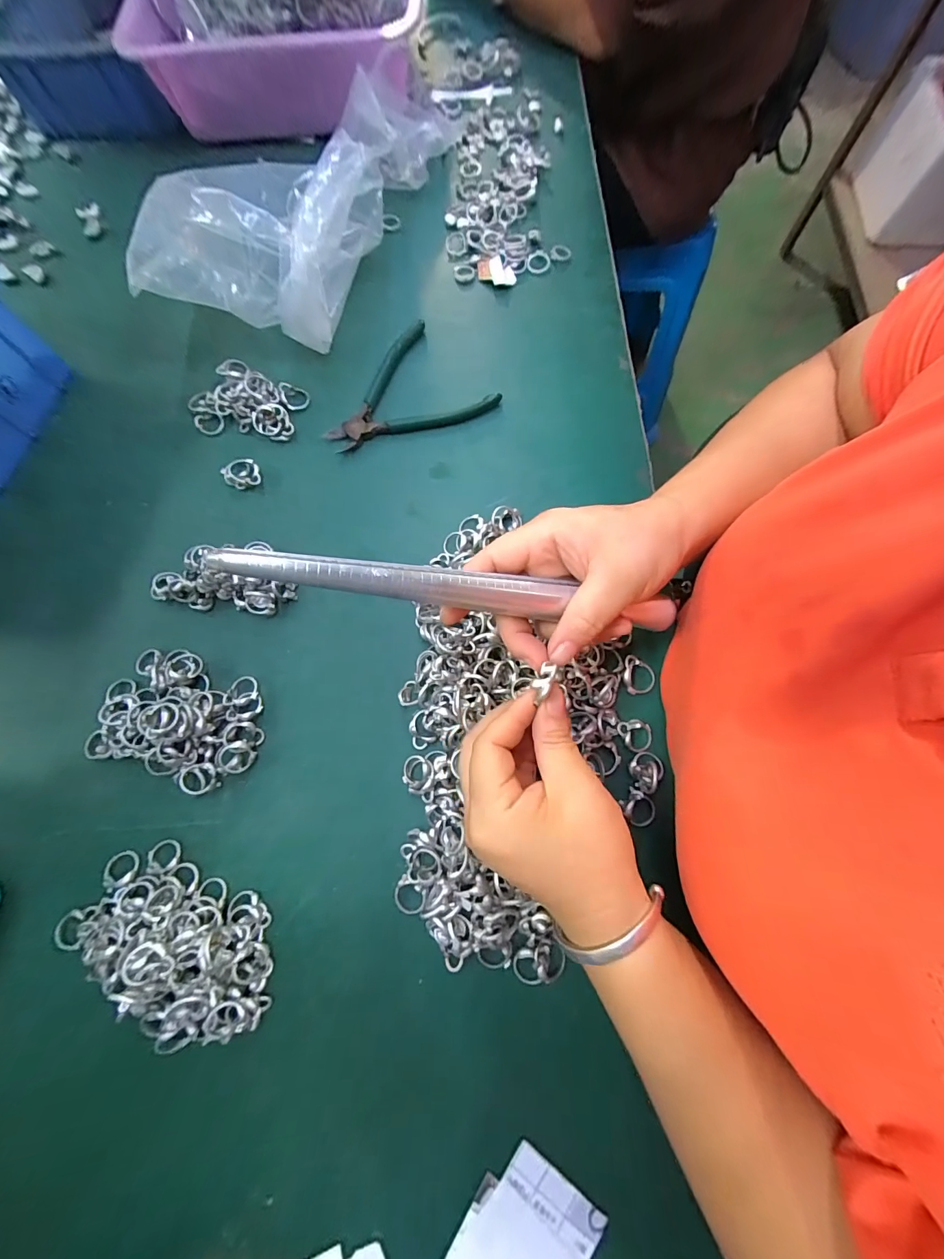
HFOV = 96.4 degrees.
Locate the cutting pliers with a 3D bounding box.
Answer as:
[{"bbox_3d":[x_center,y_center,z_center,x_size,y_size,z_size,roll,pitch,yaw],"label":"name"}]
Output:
[{"bbox_3d":[-0.062,-0.225,0.382,0.149,0.011,0.114,-14,73,-2],"label":"cutting pliers"}]

